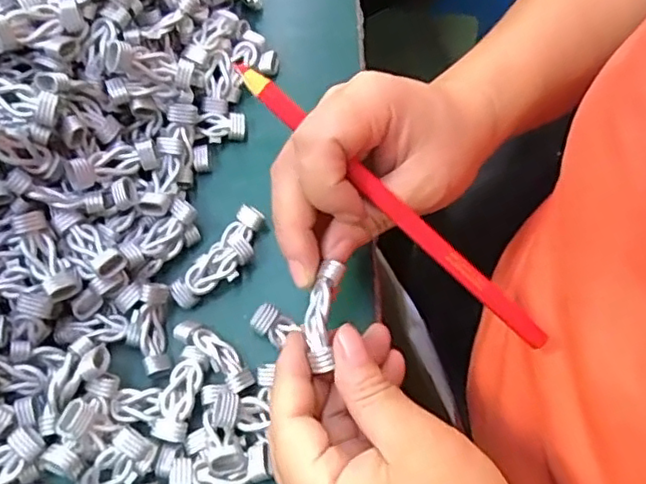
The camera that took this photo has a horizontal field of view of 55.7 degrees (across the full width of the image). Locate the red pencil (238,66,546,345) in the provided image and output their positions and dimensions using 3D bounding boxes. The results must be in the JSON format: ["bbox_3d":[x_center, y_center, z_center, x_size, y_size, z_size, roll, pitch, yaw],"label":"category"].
[{"bbox_3d":[0.029,-0.015,0.253,0.168,0.005,0.009,42,71,-4],"label":"red pencil"}]

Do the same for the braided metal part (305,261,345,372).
[{"bbox_3d":[-0.001,0.029,0.249,0.012,0.008,0.042,10,81,3],"label":"braided metal part"}]

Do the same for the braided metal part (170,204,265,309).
[{"bbox_3d":[-0.051,0.009,0.315,0.024,0.013,0.061,33,70,12],"label":"braided metal part"}]

